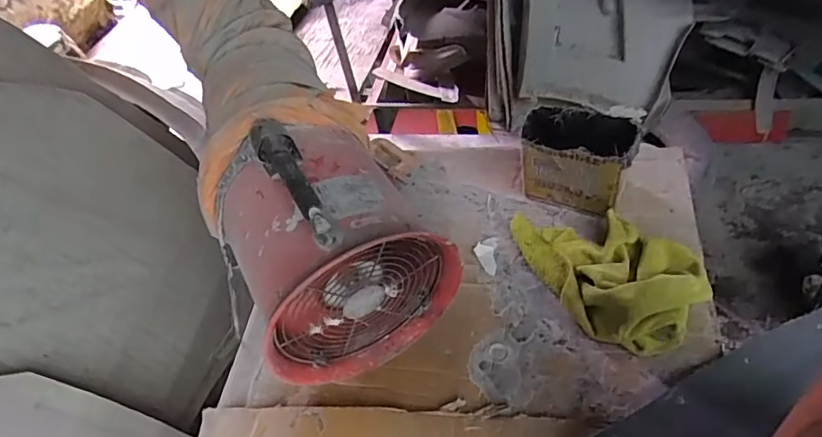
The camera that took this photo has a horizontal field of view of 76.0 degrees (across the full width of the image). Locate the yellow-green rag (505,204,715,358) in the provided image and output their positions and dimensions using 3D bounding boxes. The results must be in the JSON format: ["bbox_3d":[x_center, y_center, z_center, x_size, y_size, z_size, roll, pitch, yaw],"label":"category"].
[{"bbox_3d":[0.318,0.067,0.818,0.218,0.094,0.290,-18,48,-8],"label":"yellow-green rag"}]

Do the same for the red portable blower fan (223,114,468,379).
[{"bbox_3d":[-0.116,0.034,0.762,0.272,0.317,0.266,-27,50,-11],"label":"red portable blower fan"}]

